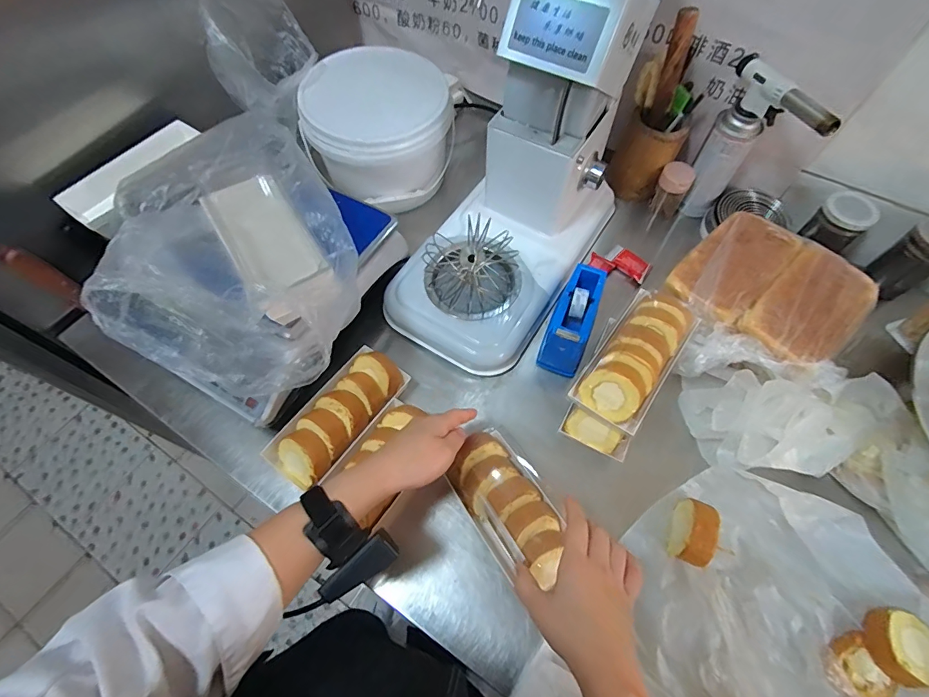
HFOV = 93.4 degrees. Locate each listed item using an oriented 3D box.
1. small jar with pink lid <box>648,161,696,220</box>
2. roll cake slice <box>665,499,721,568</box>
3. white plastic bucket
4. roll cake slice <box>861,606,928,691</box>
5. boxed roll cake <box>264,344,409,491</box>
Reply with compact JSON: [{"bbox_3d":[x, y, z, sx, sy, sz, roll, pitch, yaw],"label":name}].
[{"bbox_3d":[0.348,-0.267,0.741,0.051,0.082,0.042,26,65,13],"label":"small jar with pink lid"},{"bbox_3d":[0.261,0.207,0.498,0.028,0.056,0.073,20,63,10],"label":"roll cake slice"},{"bbox_3d":[-0.145,-0.370,0.757,0.232,0.172,0.248,-14,63,-8],"label":"white plastic bucket"},{"bbox_3d":[0.452,0.307,0.449,0.064,0.033,0.067,0,62,0],"label":"roll cake slice"},{"bbox_3d":[-0.161,0.090,0.573,0.089,0.052,0.192,32,66,16],"label":"boxed roll cake"}]

